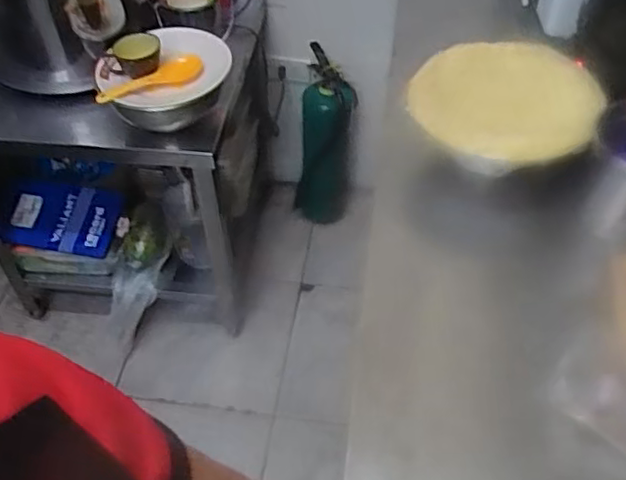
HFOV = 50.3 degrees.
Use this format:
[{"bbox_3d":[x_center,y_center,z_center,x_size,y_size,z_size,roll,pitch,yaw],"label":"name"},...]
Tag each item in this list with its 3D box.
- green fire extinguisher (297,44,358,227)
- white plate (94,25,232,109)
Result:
[{"bbox_3d":[0.032,-0.254,1.838,0.160,0.456,0.154,4,48,6],"label":"green fire extinguisher"},{"bbox_3d":[-0.275,-0.339,1.256,0.236,0.046,0.249,-1,48,1],"label":"white plate"}]

